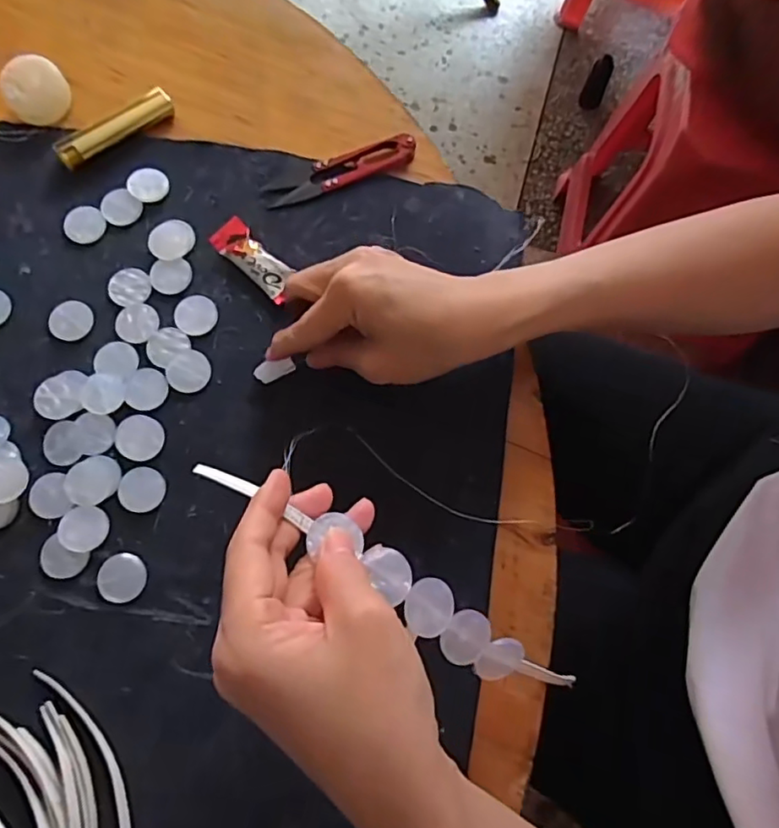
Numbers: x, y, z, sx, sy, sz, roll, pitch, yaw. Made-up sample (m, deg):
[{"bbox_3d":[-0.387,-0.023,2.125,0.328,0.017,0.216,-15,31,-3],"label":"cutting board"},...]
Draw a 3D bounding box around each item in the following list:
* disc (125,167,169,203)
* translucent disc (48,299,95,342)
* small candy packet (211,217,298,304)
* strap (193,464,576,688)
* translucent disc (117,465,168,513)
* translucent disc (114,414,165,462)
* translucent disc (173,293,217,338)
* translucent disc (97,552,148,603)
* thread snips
[{"bbox_3d":[-0.158,-0.150,0.376,0.025,0.004,0.024,0,76,-1],"label":"disc"},{"bbox_3d":[-0.194,-0.057,0.352,0.025,0.004,0.025,0,76,-1],"label":"translucent disc"},{"bbox_3d":[-0.083,-0.097,0.360,0.062,0.009,0.024,41,79,9],"label":"small candy packet"},{"bbox_3d":[0.009,0.084,0.269,0.219,0.029,0.025,37,78,-13],"label":"strap"},{"bbox_3d":[-0.140,0.042,0.326,0.025,0.004,0.025,0,76,-1],"label":"translucent disc"},{"bbox_3d":[-0.143,0.014,0.331,0.028,0.004,0.025,24,77,5],"label":"translucent disc"},{"bbox_3d":[-0.118,-0.061,0.352,0.025,0.004,0.026,0,76,-1],"label":"translucent disc"},{"bbox_3d":[-0.146,0.089,0.315,0.025,0.004,0.025,0,76,-1],"label":"translucent disc"},{"bbox_3d":[-0.032,-0.163,0.383,0.103,0.005,0.025,-20,77,-5],"label":"thread snips"}]

